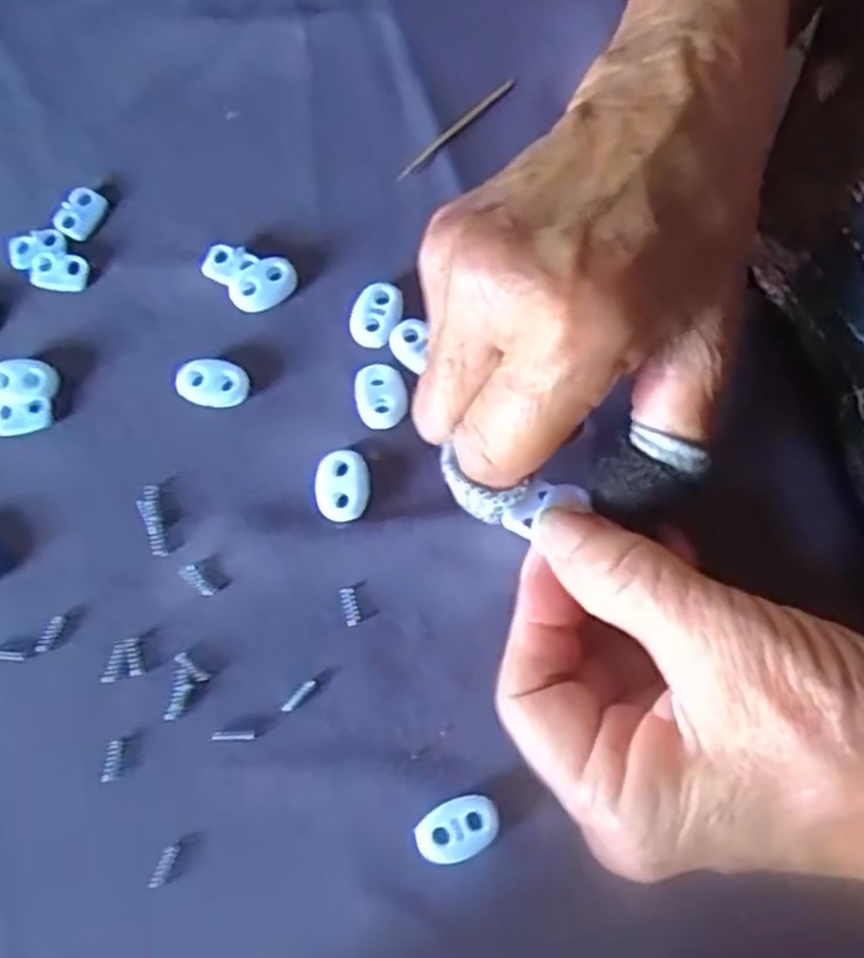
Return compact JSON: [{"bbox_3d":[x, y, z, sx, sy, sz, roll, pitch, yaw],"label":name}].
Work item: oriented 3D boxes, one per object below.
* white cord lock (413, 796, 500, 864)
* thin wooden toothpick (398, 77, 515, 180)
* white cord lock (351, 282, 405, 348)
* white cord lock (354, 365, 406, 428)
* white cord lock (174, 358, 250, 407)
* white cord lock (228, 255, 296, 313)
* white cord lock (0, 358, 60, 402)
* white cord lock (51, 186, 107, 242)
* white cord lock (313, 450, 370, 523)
[{"bbox_3d":[0.007,0.099,0.221,0.023,0.006,0.015,-13,75,0],"label":"white cord lock"},{"bbox_3d":[0.009,-0.126,0.281,0.057,0.004,0.004,-43,77,-10],"label":"thin wooden toothpick"},{"bbox_3d":[-0.018,-0.055,0.262,0.016,0.005,0.022,8,76,5],"label":"white cord lock"},{"bbox_3d":[-0.017,-0.027,0.254,0.016,0.005,0.022,-15,75,-1],"label":"white cord lock"},{"bbox_3d":[-0.072,-0.032,0.258,0.023,0.005,0.014,5,75,5],"label":"white cord lock"},{"bbox_3d":[-0.057,-0.066,0.267,0.023,0.006,0.015,-34,76,-6],"label":"white cord lock"},{"bbox_3d":[-0.136,-0.033,0.261,0.022,0.006,0.015,-9,84,-3],"label":"white cord lock"},{"bbox_3d":[-0.124,-0.095,0.277,0.014,0.005,0.020,25,78,9],"label":"white cord lock"},{"bbox_3d":[-0.028,0.002,0.247,0.017,0.006,0.022,-11,75,0],"label":"white cord lock"}]

